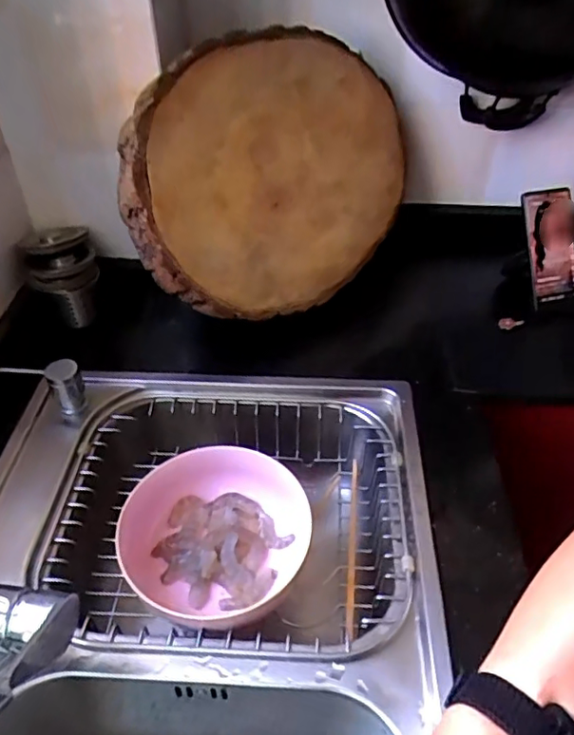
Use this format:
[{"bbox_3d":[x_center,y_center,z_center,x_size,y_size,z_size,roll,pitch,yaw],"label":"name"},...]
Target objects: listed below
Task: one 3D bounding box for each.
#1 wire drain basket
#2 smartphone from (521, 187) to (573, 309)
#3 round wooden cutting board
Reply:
[{"bbox_3d":[-0.053,0.164,0.607,0.339,0.090,0.290,2,43,3],"label":"wire drain basket"},{"bbox_3d":[0.360,-0.165,0.772,0.084,0.146,0.015,-12,12,-19],"label":"smartphone"},{"bbox_3d":[-0.006,-0.233,0.688,0.380,0.327,0.061,-51,33,-11],"label":"round wooden cutting board"}]

